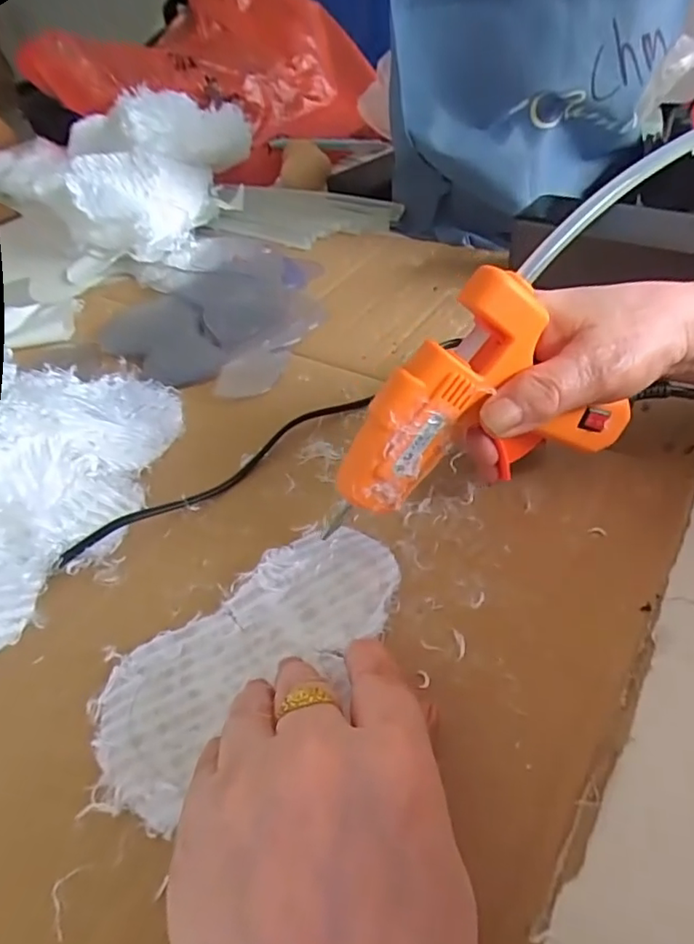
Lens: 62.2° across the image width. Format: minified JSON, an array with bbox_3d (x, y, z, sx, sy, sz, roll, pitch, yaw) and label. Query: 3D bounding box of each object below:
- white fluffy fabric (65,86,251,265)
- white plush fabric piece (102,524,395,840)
[{"bbox_3d":[-0.191,-0.309,0.583,0.127,0.097,0.203,4,46,11],"label":"white fluffy fabric"},{"bbox_3d":[-0.038,0.073,0.242,0.138,0.009,0.066,-35,51,-23],"label":"white plush fabric piece"}]

